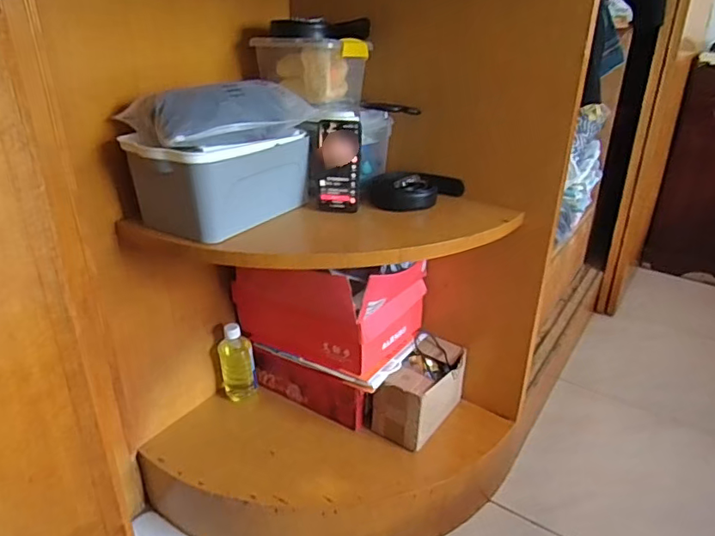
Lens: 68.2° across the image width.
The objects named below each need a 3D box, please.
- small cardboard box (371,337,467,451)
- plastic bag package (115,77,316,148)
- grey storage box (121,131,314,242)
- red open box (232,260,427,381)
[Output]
[{"bbox_3d":[0.134,0.241,1.063,0.108,0.124,0.211,20,32,33],"label":"small cardboard box"},{"bbox_3d":[-0.205,-0.245,0.825,0.143,0.075,0.273,22,33,36],"label":"plastic bag package"},{"bbox_3d":[-0.215,-0.148,0.844,0.152,0.127,0.253,17,31,29],"label":"grey storage box"},{"bbox_3d":[-0.057,0.042,1.066,0.336,0.206,0.266,17,31,29],"label":"red open box"}]

